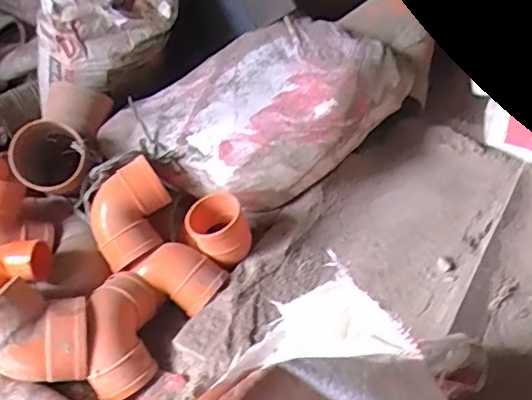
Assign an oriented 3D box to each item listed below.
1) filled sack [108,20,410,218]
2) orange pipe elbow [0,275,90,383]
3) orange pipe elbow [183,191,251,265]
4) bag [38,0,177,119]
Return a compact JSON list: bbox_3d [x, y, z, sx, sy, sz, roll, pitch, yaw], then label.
[{"bbox_3d":[0.001,-0.176,1.073,0.378,0.155,0.545,20,46,29],"label":"filled sack"},{"bbox_3d":[-0.328,0.175,0.770,0.163,0.105,0.111,-6,39,1],"label":"orange pipe elbow"},{"bbox_3d":[-0.077,0.052,0.910,0.101,0.081,0.098,-13,40,-7],"label":"orange pipe elbow"},{"bbox_3d":[-0.297,-0.333,1.070,0.215,0.196,0.288,4,41,14],"label":"bag"}]

